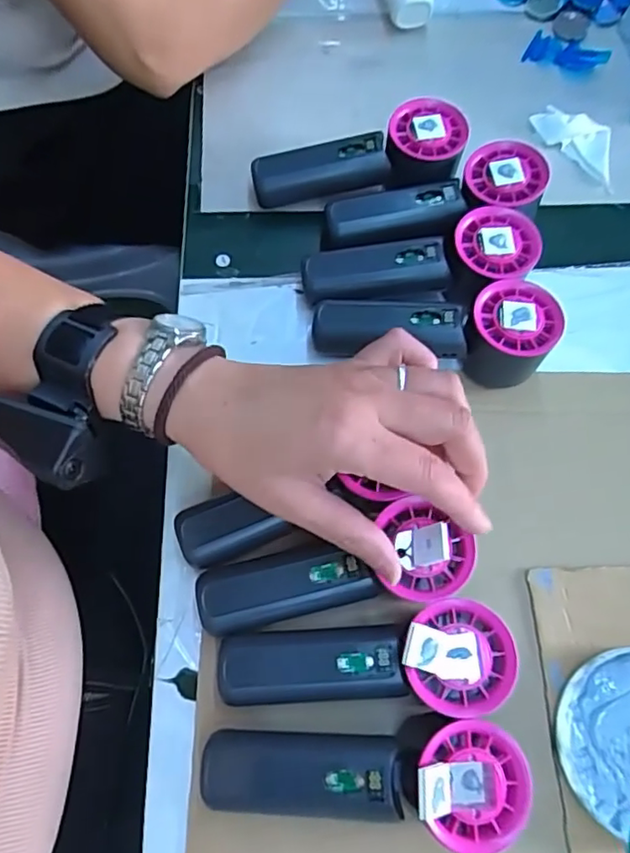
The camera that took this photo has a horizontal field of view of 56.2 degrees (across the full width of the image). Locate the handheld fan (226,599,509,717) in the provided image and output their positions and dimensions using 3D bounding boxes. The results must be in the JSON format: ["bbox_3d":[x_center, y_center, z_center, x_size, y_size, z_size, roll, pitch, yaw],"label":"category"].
[{"bbox_3d":[0.025,0.124,0.321,0.151,0.064,0.052,2,70,-1],"label":"handheld fan"}]

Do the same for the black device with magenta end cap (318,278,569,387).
[{"bbox_3d":[0.077,-0.061,0.396,0.152,0.053,0.053,0,70,-2],"label":"black device with magenta end cap"}]

